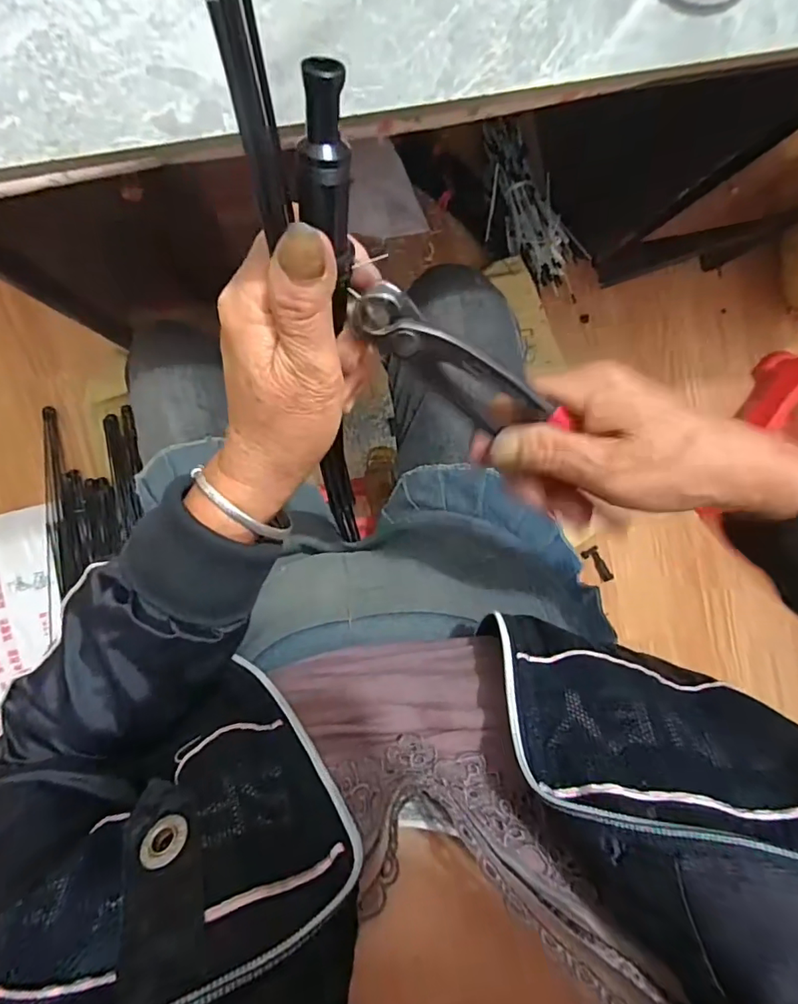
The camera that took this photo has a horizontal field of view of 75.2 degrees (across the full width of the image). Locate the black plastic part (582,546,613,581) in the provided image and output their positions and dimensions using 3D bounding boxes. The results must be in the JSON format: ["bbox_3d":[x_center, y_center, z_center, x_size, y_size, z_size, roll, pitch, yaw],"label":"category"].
[{"bbox_3d":[0.441,0.139,1.145,0.039,0.025,0.080,-33,96,-2],"label":"black plastic part"}]

